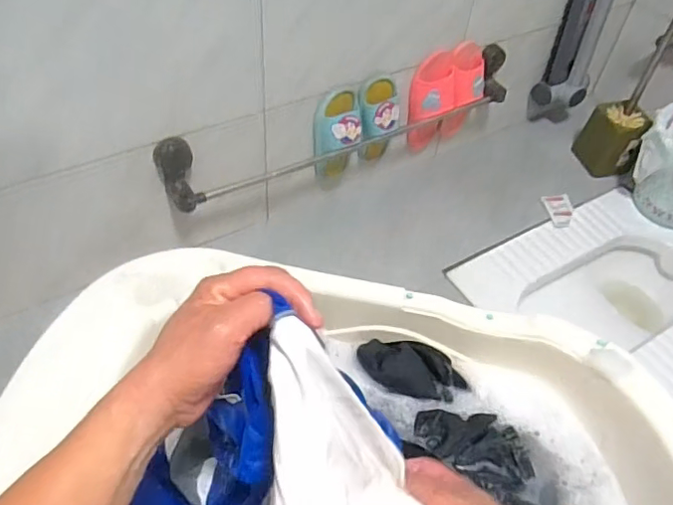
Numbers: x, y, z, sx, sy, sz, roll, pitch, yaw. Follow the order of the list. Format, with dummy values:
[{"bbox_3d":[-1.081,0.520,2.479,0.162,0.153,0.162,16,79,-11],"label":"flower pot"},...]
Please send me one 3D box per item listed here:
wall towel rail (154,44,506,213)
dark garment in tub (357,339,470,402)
[{"bbox_3d":[0.046,-0.247,1.125,0.806,0.165,0.078,-24,55,-24],"label":"wall towel rail"},{"bbox_3d":[0.113,0.175,0.842,0.166,0.035,0.074,13,49,6],"label":"dark garment in tub"}]

